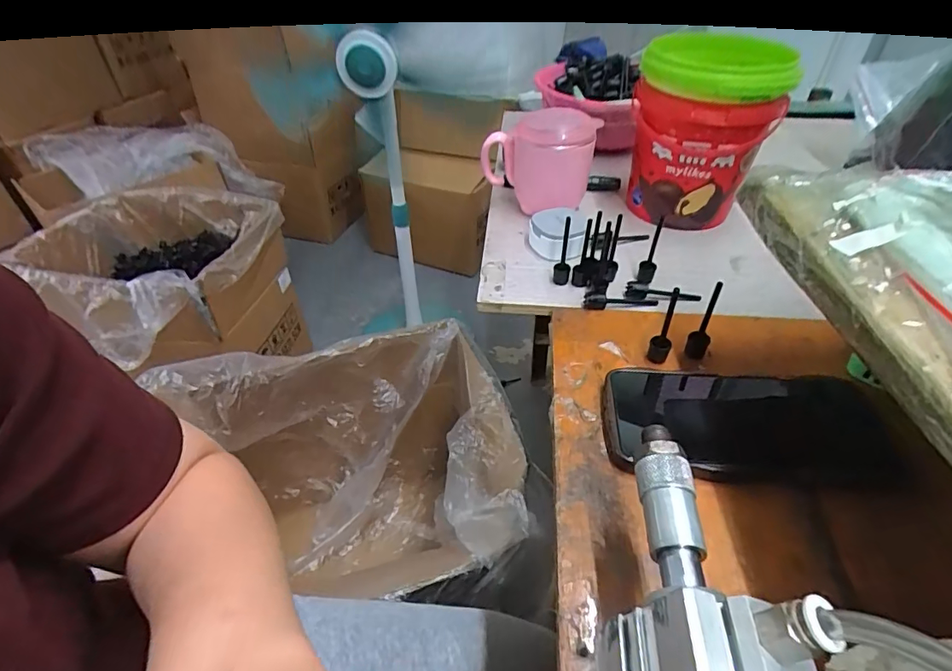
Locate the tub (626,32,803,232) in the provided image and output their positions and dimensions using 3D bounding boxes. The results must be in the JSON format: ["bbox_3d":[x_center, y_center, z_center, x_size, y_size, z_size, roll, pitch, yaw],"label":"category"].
[{"bbox_3d":[0.216,-0.198,0.481,0.128,0.159,0.119,16,45,18],"label":"tub"}]

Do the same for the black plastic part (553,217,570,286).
[{"bbox_3d":[0.075,-0.071,0.419,0.013,0.064,0.014,6,43,7],"label":"black plastic part"}]

